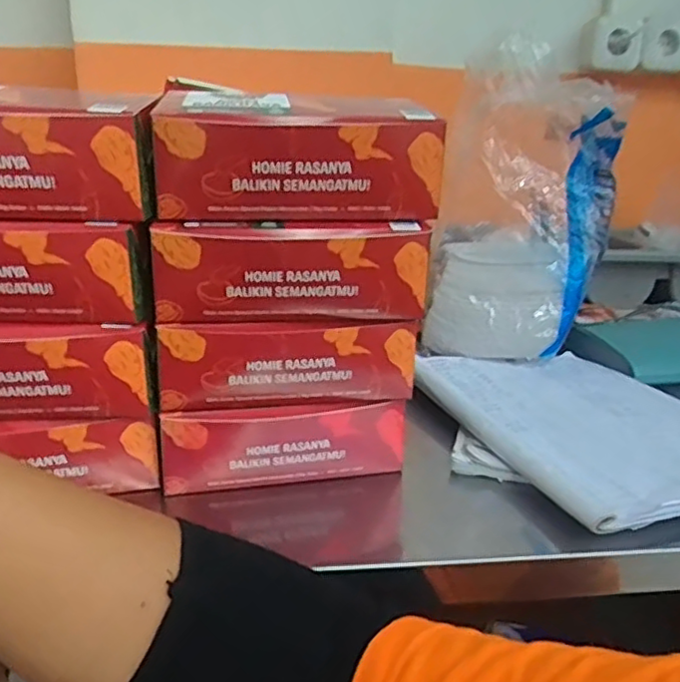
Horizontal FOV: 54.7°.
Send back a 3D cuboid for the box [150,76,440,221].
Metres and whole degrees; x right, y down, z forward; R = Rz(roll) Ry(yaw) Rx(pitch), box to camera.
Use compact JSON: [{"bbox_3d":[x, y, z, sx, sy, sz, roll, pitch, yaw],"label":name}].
[{"bbox_3d":[-0.030,-0.121,0.420,0.171,0.076,0.102,-3,18,-13],"label":"box"}]

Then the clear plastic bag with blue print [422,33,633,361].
[{"bbox_3d":[0.196,-0.150,0.706,0.184,0.301,0.146,6,18,15],"label":"clear plastic bag with blue print"}]

